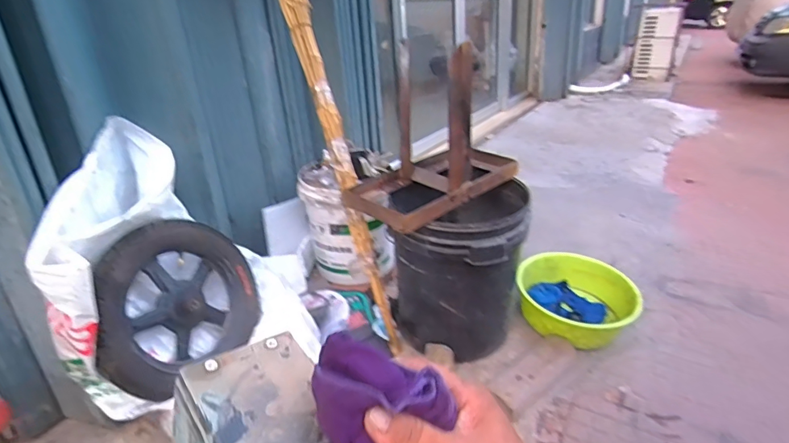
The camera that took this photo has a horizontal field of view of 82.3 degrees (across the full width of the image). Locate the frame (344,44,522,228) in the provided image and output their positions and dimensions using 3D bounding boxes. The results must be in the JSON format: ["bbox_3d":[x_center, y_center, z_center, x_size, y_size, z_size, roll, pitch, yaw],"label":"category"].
[{"bbox_3d":[0.094,-0.222,1.072,0.446,0.324,0.243,-25,31,-37],"label":"frame"}]

